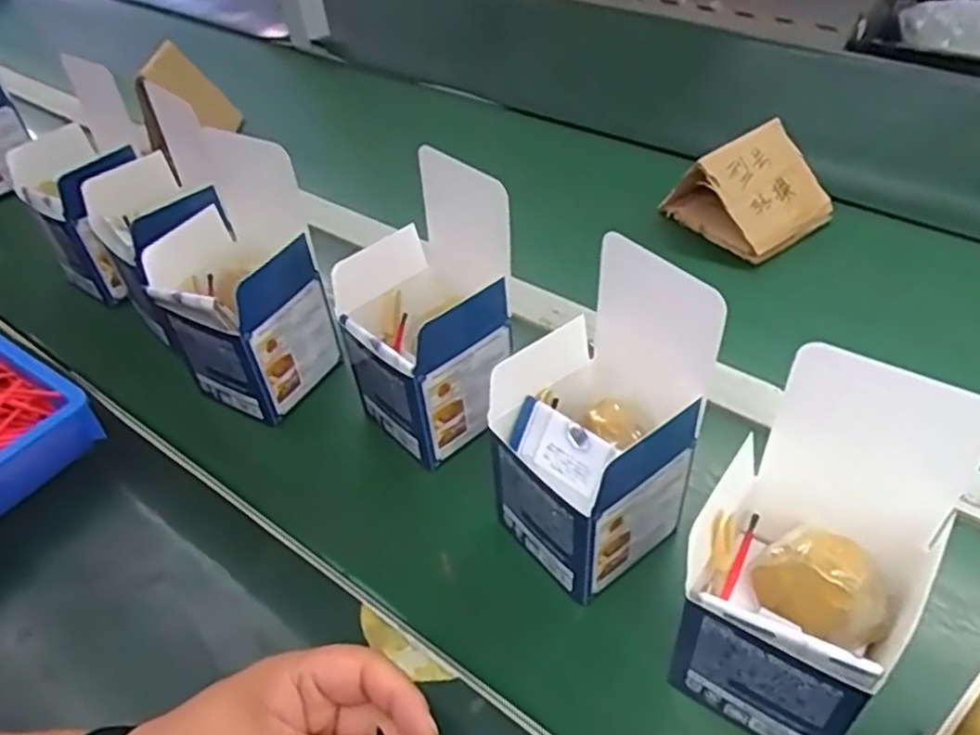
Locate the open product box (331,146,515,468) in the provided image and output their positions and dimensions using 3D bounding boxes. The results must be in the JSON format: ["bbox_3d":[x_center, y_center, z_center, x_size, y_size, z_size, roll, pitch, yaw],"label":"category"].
[{"bbox_3d":[-0.043,-0.027,0.475,0.111,0.157,0.089,-24,48,-16],"label":"open product box"}]

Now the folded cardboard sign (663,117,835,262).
[{"bbox_3d":[0.233,-0.160,0.652,0.107,0.071,0.110,-27,49,-19],"label":"folded cardboard sign"}]

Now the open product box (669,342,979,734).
[{"bbox_3d":[0.144,0.093,0.339,0.099,0.179,0.094,24,53,27],"label":"open product box"}]

